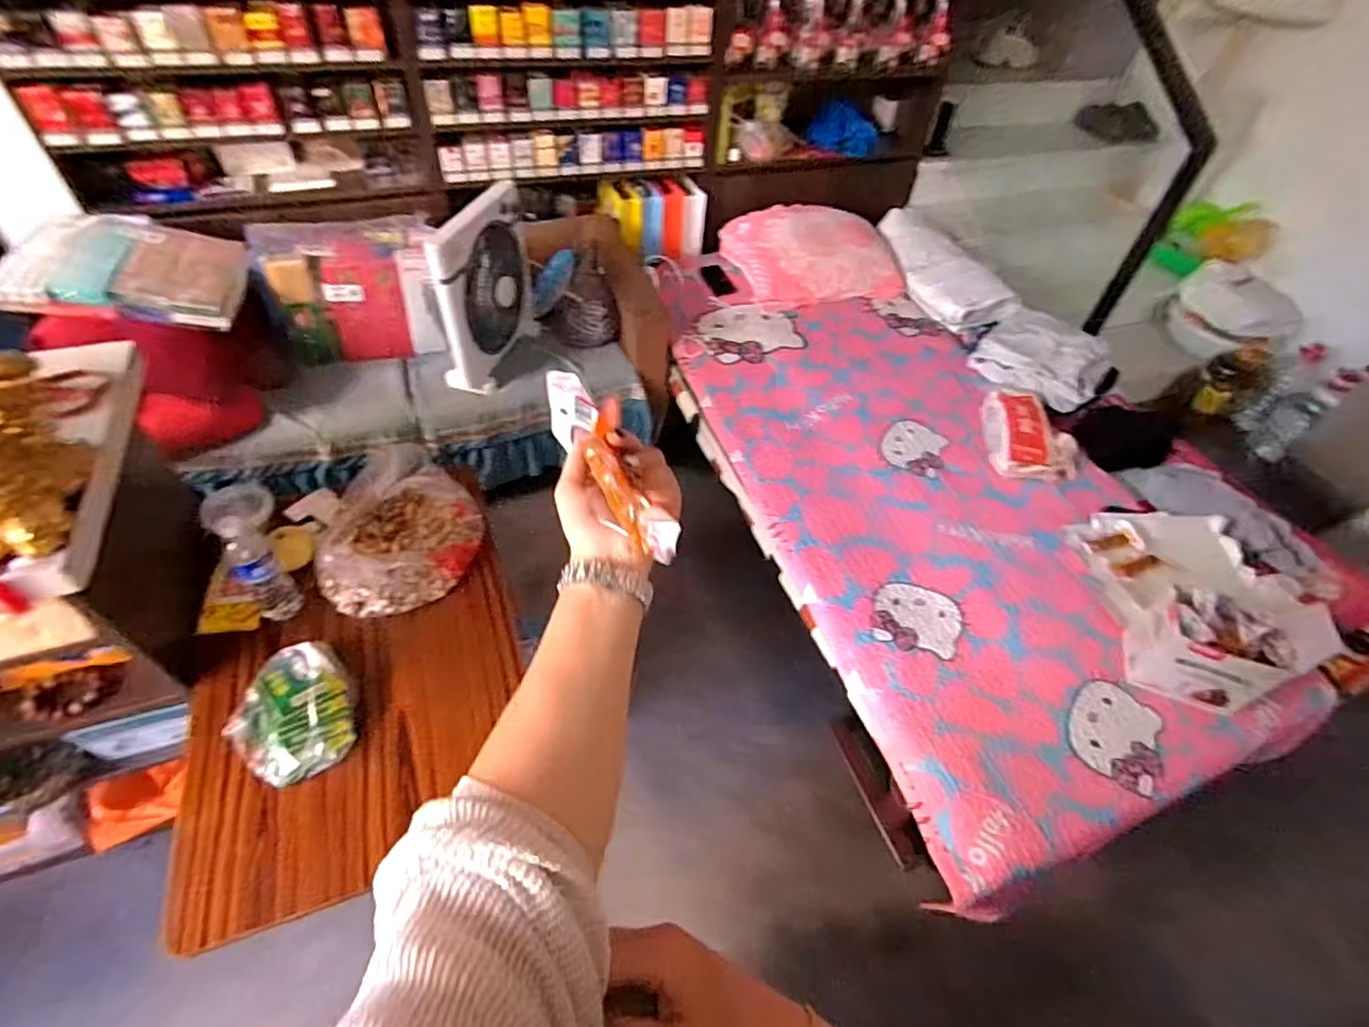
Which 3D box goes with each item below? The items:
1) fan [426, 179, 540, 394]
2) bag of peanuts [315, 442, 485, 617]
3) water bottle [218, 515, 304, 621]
[{"bbox_3d":[-0.490,-0.559,1.568,0.122,0.423,0.374,12,49,4],"label":"fan"},{"bbox_3d":[-0.526,0.013,1.161,0.271,0.136,0.324,-3,50,-9],"label":"bag of peanuts"},{"bbox_3d":[-0.692,0.095,1.020,0.067,0.199,0.077,-33,60,-30],"label":"water bottle"}]

